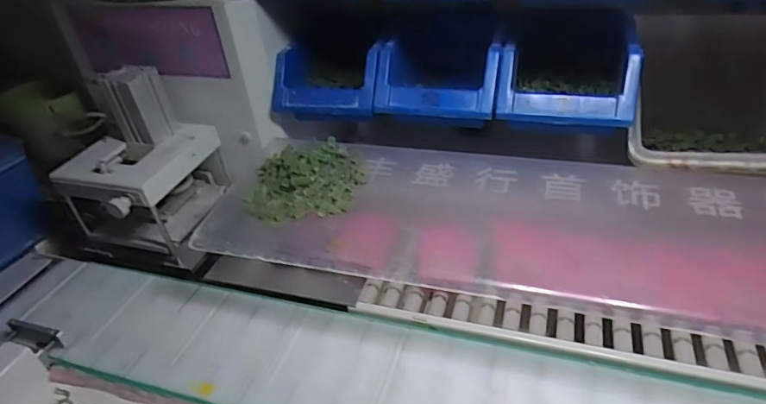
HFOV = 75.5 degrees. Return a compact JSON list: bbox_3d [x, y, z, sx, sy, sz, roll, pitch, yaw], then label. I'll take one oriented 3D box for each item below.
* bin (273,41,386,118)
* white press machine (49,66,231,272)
[{"bbox_3d":[-0.055,-0.148,0.574,0.125,0.071,0.115,4,37,14],"label":"bin"},{"bbox_3d":[-0.274,-0.044,0.554,0.131,0.178,0.158,4,38,13],"label":"white press machine"}]

